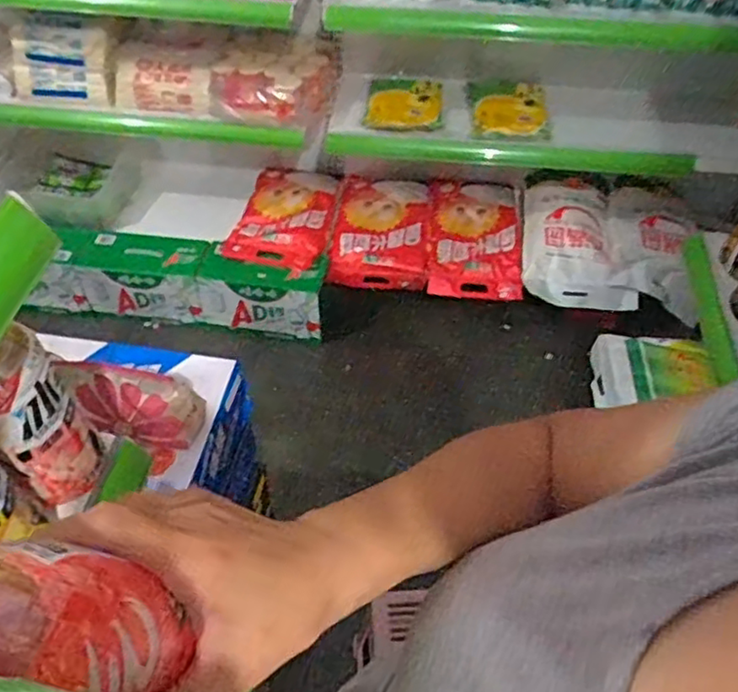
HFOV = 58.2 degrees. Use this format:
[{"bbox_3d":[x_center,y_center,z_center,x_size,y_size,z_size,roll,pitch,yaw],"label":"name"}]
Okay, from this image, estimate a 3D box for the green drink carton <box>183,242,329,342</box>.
[{"bbox_3d":[-0.324,-0.146,1.859,0.402,0.211,0.135,10,49,6],"label":"green drink carton"}]

